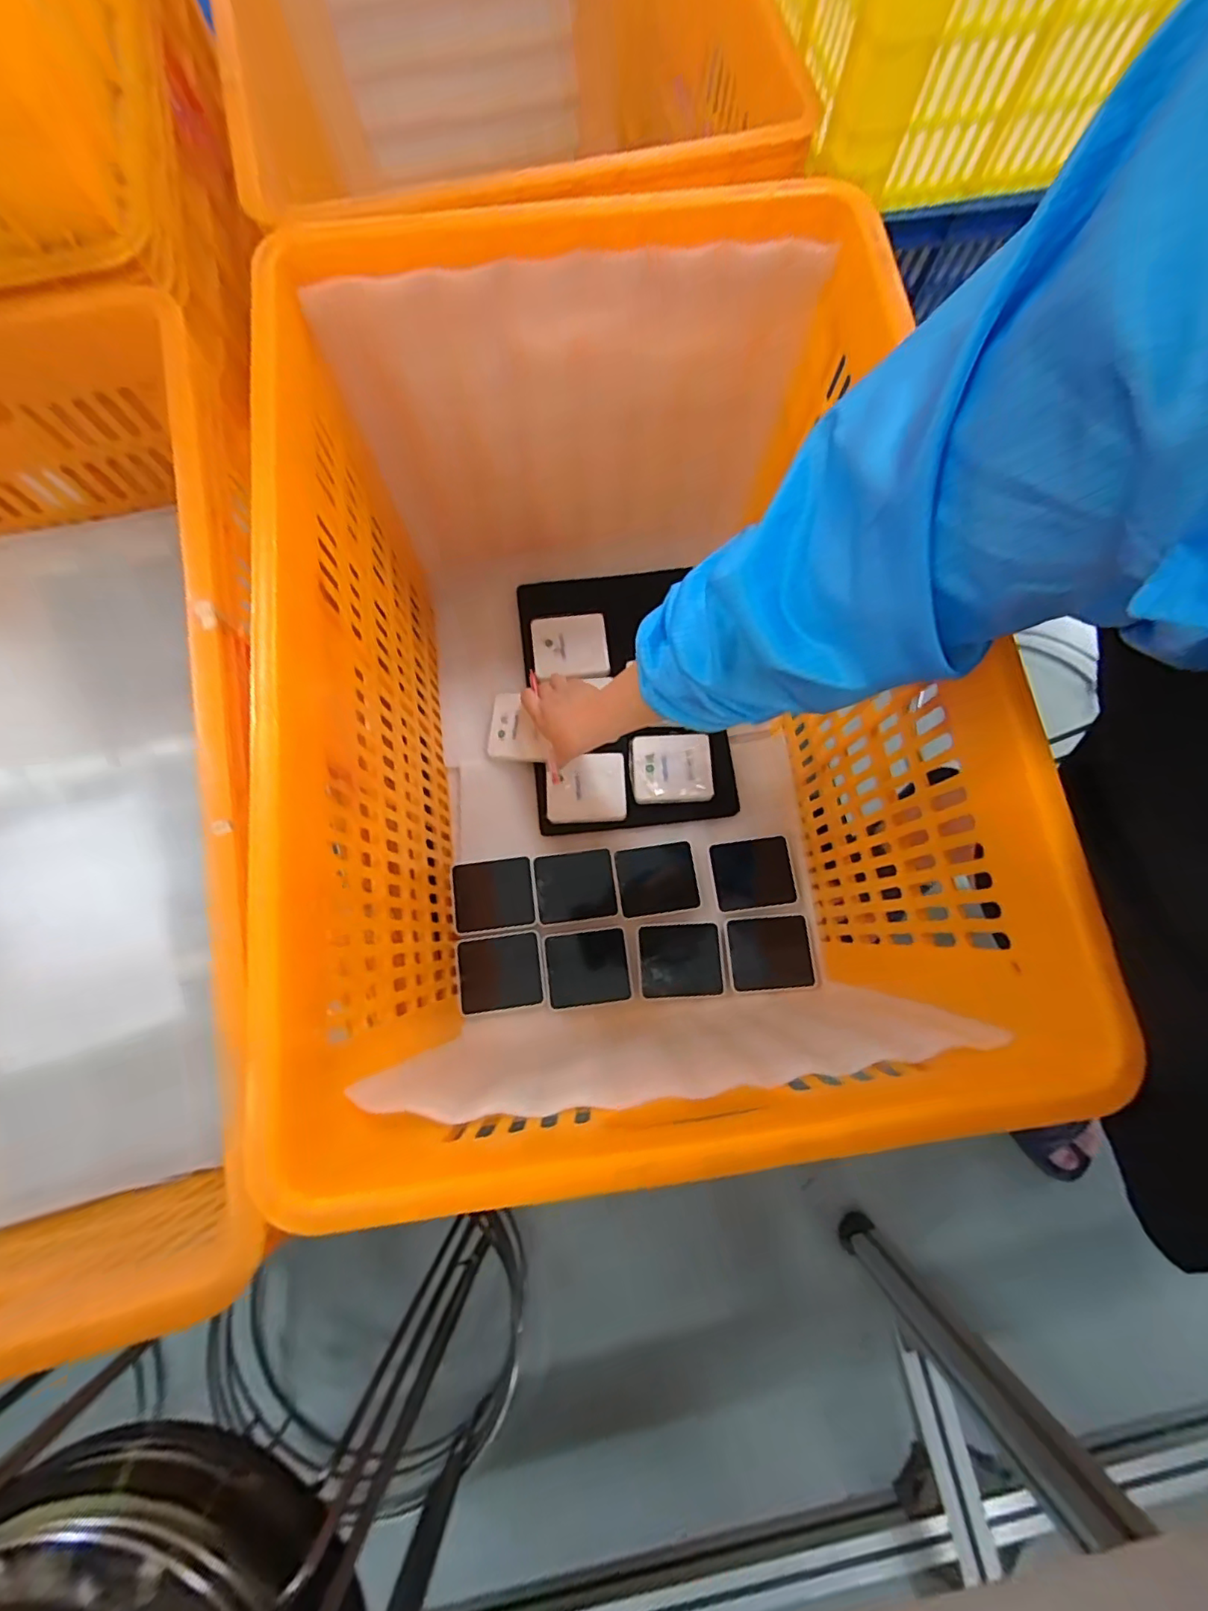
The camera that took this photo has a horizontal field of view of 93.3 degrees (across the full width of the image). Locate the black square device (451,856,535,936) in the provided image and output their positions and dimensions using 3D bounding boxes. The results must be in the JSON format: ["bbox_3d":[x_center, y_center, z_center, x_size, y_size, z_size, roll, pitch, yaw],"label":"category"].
[{"bbox_3d":[-0.131,0.106,0.674,0.092,0.006,0.082,-7,77,-2],"label":"black square device"}]

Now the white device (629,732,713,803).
[{"bbox_3d":[0.084,-0.047,0.701,0.096,0.014,0.082,-4,77,-1],"label":"white device"}]

